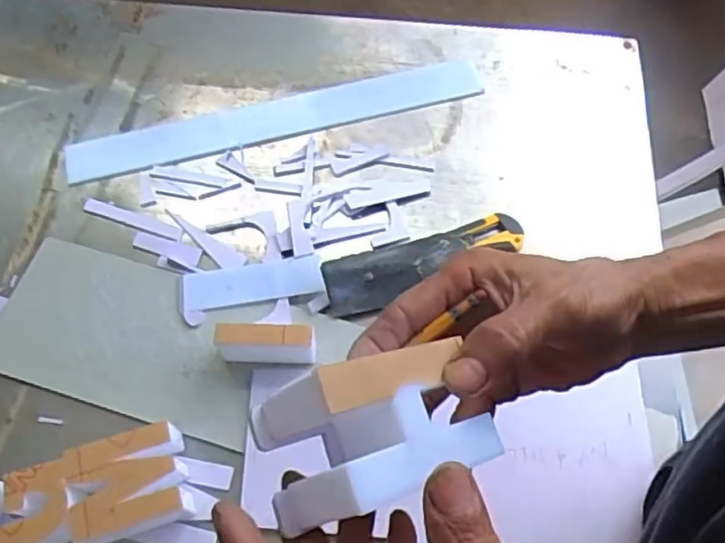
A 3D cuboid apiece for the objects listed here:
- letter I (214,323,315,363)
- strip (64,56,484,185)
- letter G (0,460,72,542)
[{"bbox_3d":[-0.082,0.062,0.561,0.082,0.047,0.020,1,63,1],"label":"letter I"},{"bbox_3d":[-0.090,-0.170,0.714,0.454,0.005,0.054,-14,64,-7],"label":"strip"},{"bbox_3d":[-0.266,0.190,0.512,0.083,0.045,0.057,-13,64,-6],"label":"letter G"}]

